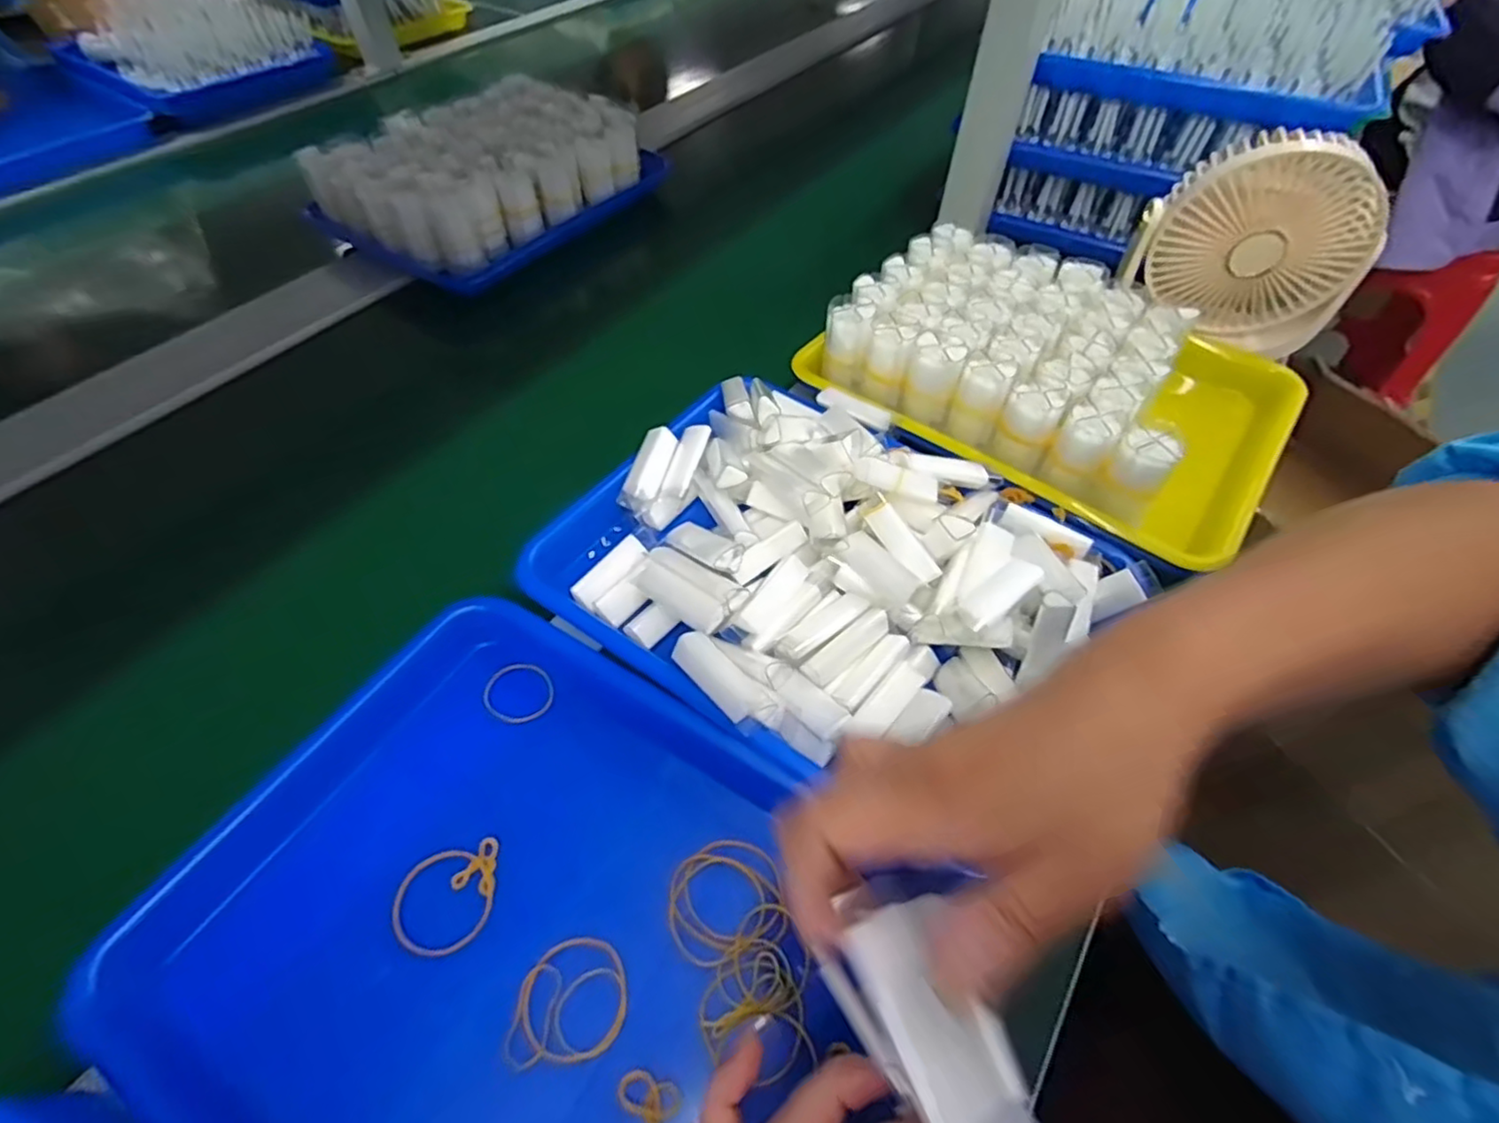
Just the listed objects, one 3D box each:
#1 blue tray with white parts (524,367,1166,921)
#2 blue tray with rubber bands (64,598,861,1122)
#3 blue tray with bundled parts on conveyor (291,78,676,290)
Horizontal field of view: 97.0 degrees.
[{"bbox_3d":[0.047,0.000,0.405,0.319,0.053,0.245,31,58,20],"label":"blue tray with white parts"},{"bbox_3d":[-0.093,0.170,0.302,0.328,0.035,0.242,28,58,18],"label":"blue tray with rubber bands"},{"bbox_3d":[-0.269,-0.412,0.702,0.200,0.079,0.313,33,59,21],"label":"blue tray with bundled parts on conveyor"}]

